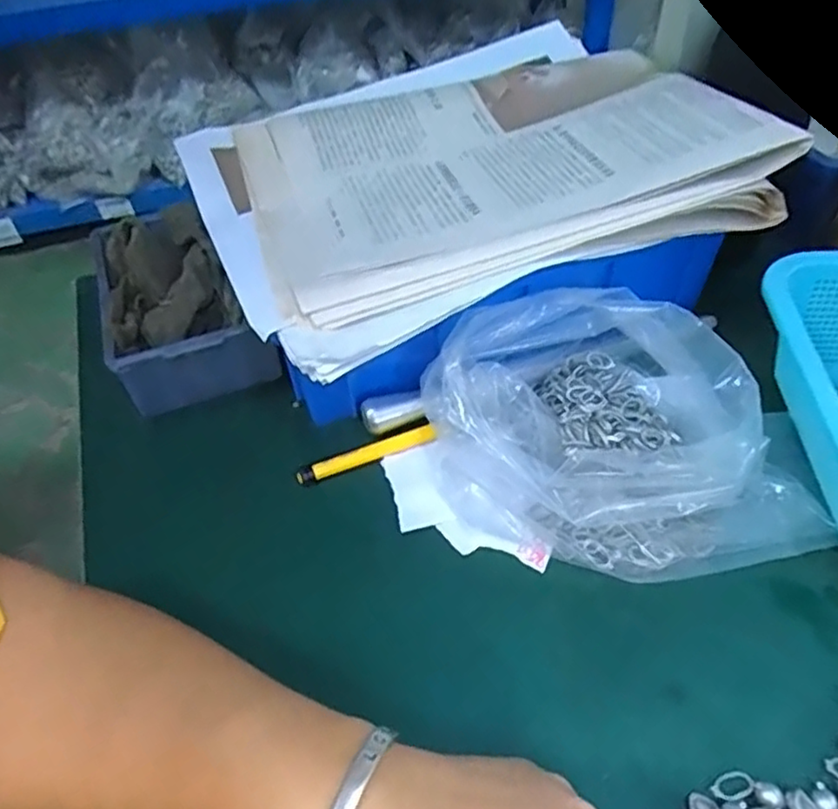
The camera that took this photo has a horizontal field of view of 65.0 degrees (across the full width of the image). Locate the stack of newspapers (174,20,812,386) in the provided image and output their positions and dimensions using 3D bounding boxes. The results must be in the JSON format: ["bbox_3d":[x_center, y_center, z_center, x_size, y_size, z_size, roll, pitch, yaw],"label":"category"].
[{"bbox_3d":[0.023,-0.141,0.391,0.295,0.042,0.231,-21,45,-14],"label":"stack of newspapers"}]

